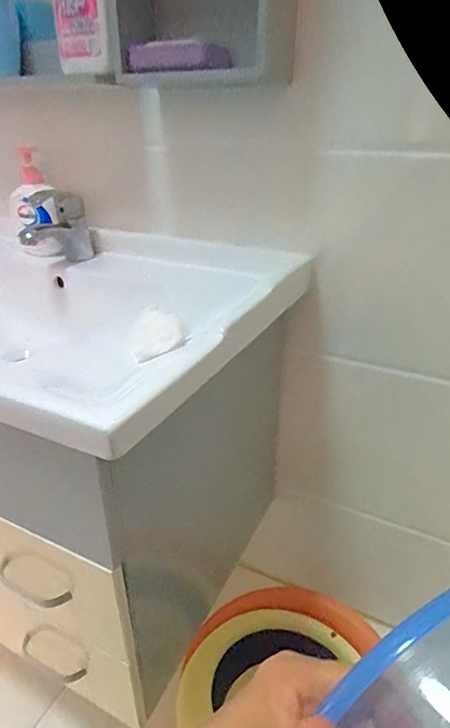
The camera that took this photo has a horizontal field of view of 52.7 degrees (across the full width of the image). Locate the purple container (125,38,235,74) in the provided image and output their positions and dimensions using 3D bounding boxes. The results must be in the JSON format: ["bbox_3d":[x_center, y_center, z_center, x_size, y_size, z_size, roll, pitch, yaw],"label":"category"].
[{"bbox_3d":[-0.061,-0.428,0.629,0.142,0.038,0.040,-4,28,-8],"label":"purple container"}]

